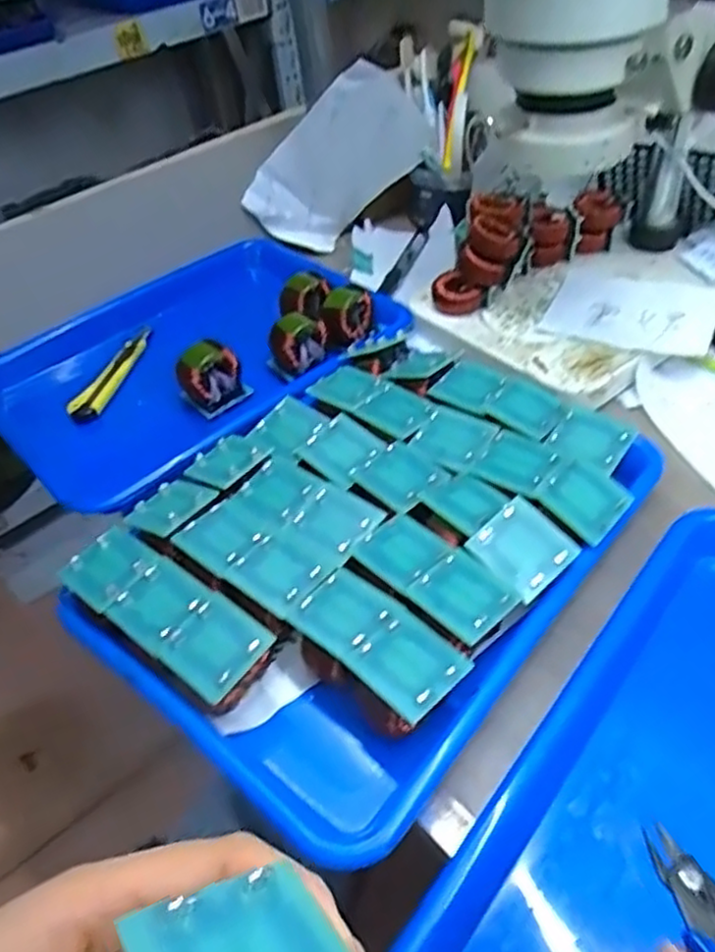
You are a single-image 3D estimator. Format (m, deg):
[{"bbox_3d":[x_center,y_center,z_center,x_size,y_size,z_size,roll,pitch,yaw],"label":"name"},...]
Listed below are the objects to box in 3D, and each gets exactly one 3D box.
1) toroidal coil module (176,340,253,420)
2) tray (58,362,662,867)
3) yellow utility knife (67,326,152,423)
[{"bbox_3d":[-0.121,-0.082,0.568,0.049,0.054,0.032,-30,33,-15],"label":"toroidal coil module"},{"bbox_3d":[0.007,0.036,0.432,0.246,0.059,0.312,28,55,31],"label":"tray"},{"bbox_3d":[-0.216,-0.096,0.621,0.027,0.016,0.139,4,46,13],"label":"yellow utility knife"}]

